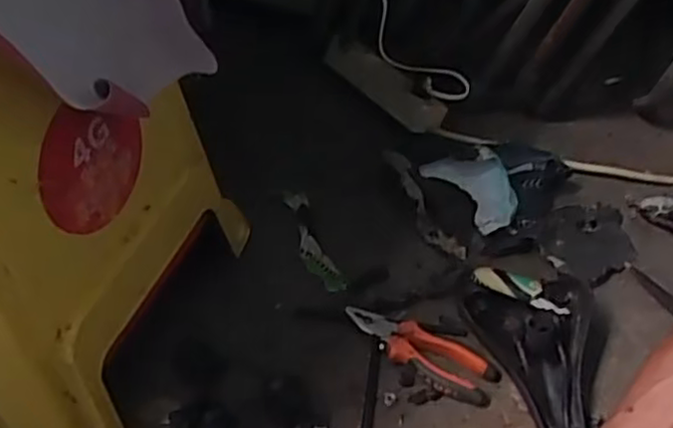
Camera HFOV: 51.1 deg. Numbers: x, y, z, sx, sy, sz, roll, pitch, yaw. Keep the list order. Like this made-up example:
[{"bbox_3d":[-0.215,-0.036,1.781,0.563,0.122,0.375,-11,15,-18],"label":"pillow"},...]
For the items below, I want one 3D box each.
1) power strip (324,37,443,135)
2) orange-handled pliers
[{"bbox_3d":[0.065,-0.182,0.979,0.059,0.029,0.209,-46,61,-6],"label":"power strip"},{"bbox_3d":[0.087,0.140,0.725,0.160,0.025,0.053,27,53,21],"label":"orange-handled pliers"}]

